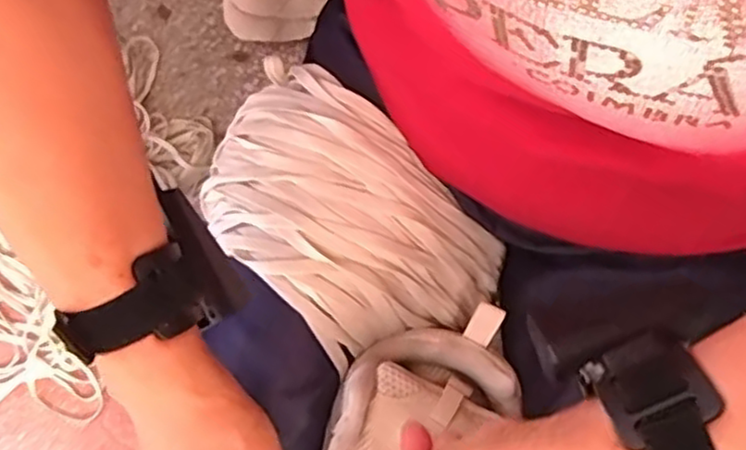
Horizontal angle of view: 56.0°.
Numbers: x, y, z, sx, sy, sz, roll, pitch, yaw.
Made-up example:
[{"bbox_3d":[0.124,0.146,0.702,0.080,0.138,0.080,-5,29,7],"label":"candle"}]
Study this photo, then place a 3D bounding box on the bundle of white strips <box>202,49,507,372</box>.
[{"bbox_3d":[-0.021,-0.005,0.411,0.186,0.058,0.120,39,76,10],"label":"bundle of white strips"}]

